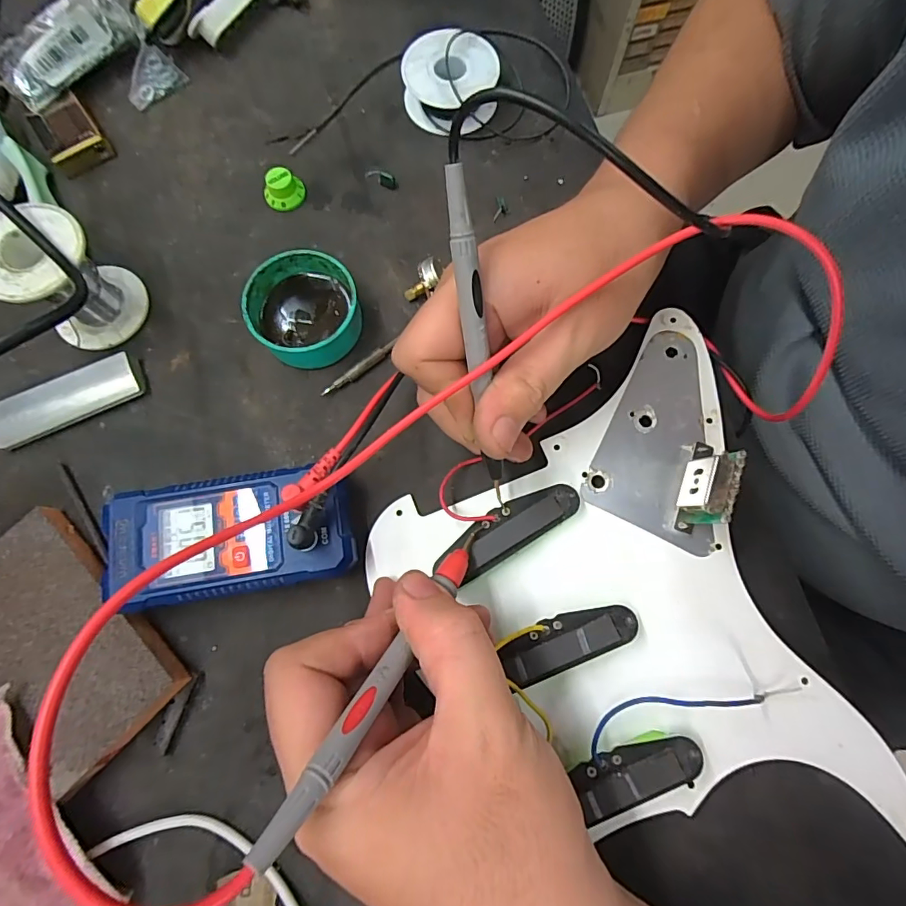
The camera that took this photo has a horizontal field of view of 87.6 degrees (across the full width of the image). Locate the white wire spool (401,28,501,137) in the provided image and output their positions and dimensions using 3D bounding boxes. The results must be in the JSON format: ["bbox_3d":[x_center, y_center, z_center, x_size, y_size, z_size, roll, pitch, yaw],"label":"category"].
[{"bbox_3d":[-0.002,-0.239,0.307,0.060,0.027,0.058,0,76,0],"label":"white wire spool"}]

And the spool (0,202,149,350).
[{"bbox_3d":[-0.206,-0.091,0.254,0.050,0.055,0.052,0,76,0],"label":"spool"}]

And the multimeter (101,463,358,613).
[{"bbox_3d":[-0.108,0.041,0.237,0.113,0.027,0.056,-10,76,-3],"label":"multimeter"}]

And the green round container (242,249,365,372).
[{"bbox_3d":[-0.084,-0.081,0.268,0.060,0.027,0.056,0,76,0],"label":"green round container"}]

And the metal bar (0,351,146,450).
[{"bbox_3d":[-0.215,-0.029,0.263,0.080,0.012,0.026,-25,77,-6],"label":"metal bar"}]

